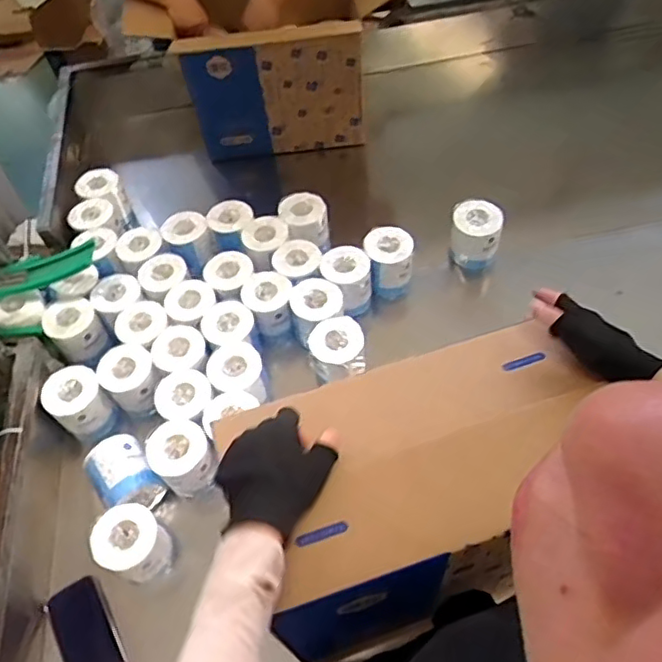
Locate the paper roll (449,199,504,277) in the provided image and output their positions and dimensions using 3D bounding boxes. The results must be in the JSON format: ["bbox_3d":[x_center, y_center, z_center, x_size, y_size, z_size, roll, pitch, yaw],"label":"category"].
[{"bbox_3d":[0.302,-0.193,1.249,0.099,0.139,0.092,-3,55,4],"label":"paper roll"}]

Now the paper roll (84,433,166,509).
[{"bbox_3d":[-0.342,0.243,0.988,0.089,0.097,0.121,-35,59,-18],"label":"paper roll"}]

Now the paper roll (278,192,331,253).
[{"bbox_3d":[-0.056,-0.228,1.266,0.100,0.101,0.099,-8,55,0],"label":"paper roll"}]

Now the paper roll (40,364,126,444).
[{"bbox_3d":[-0.447,0.139,1.071,0.093,0.126,0.100,-3,55,4],"label":"paper roll"}]

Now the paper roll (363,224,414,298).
[{"bbox_3d":[0.118,-0.134,1.205,0.091,0.131,0.090,-3,55,4],"label":"paper roll"}]

